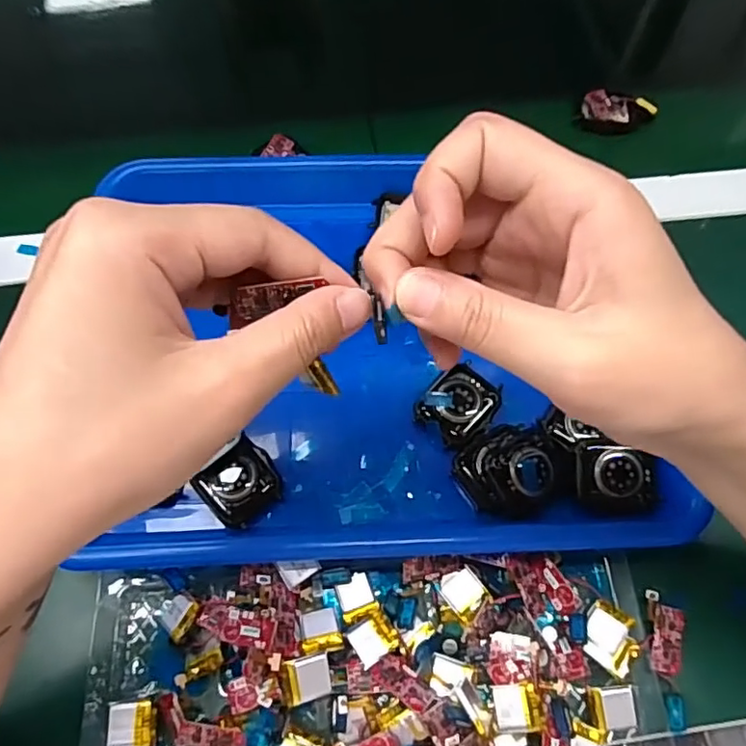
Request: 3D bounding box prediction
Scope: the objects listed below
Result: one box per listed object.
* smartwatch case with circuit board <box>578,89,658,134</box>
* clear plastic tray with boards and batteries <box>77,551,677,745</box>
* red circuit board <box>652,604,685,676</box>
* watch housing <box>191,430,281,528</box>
[{"bbox_3d":[0.186,-0.199,0.444,0.052,0.020,0.032,13,64,6],"label":"smartwatch case with circuit board"},{"bbox_3d":[0.001,0.146,0.266,0.259,0.034,0.114,-2,63,-1],"label":"clear plastic tray with boards and batteries"},{"bbox_3d":[0.143,0.129,0.283,0.015,0.006,0.030,12,64,6],"label":"red circuit board"},{"bbox_3d":[-0.068,0.058,0.300,0.037,0.011,0.033,-34,83,-19],"label":"watch housing"}]

